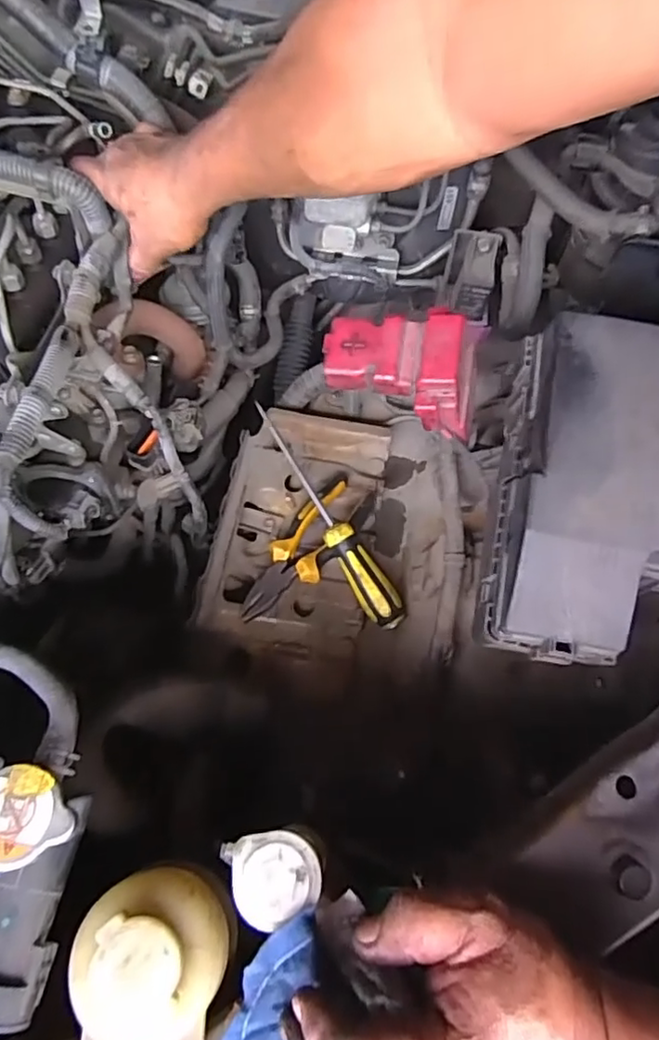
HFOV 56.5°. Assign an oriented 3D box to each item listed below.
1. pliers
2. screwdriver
[{"bbox_3d":[-0.023,0.025,0.592,0.057,0.019,0.173,31,65,13],"label":"pliers"},{"bbox_3d":[-0.007,-0.011,0.587,0.032,0.032,0.257,-28,77,-17],"label":"screwdriver"}]

